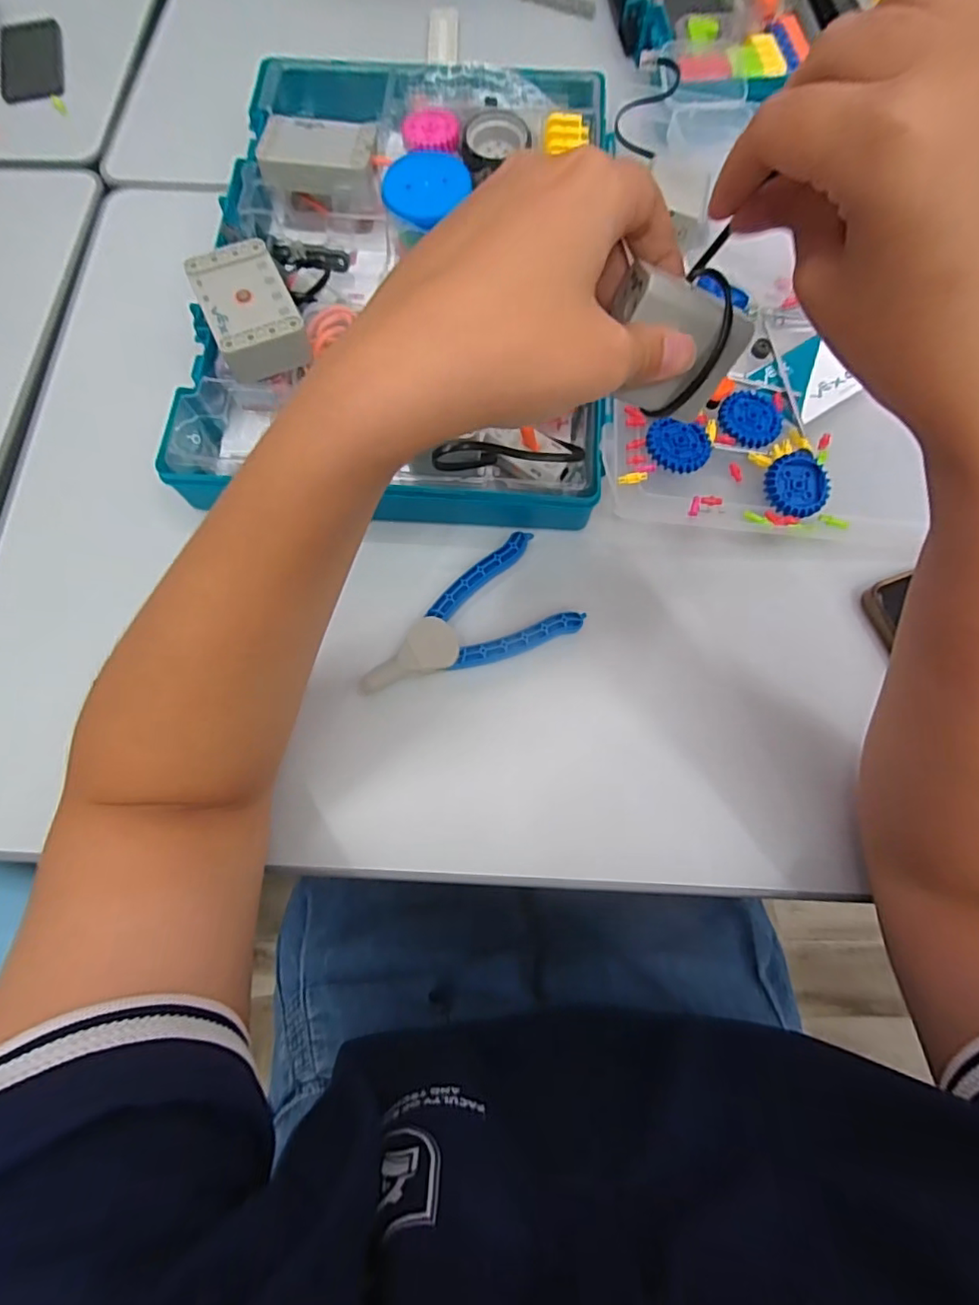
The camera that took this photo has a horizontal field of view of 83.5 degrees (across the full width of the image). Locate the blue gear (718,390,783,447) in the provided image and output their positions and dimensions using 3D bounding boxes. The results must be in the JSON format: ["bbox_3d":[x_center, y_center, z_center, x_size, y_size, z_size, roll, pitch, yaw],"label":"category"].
[{"bbox_3d":[0.167,-0.151,0.350,0.040,0.004,0.040,0,73,0],"label":"blue gear"}]

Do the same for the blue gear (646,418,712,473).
[{"bbox_3d":[0.117,-0.128,0.337,0.039,0.005,0.034,2,73,1],"label":"blue gear"}]

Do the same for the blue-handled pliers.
[{"bbox_3d":[-0.018,-0.022,0.331,0.130,0.020,0.067,-18,73,-6],"label":"blue-handled pliers"}]

